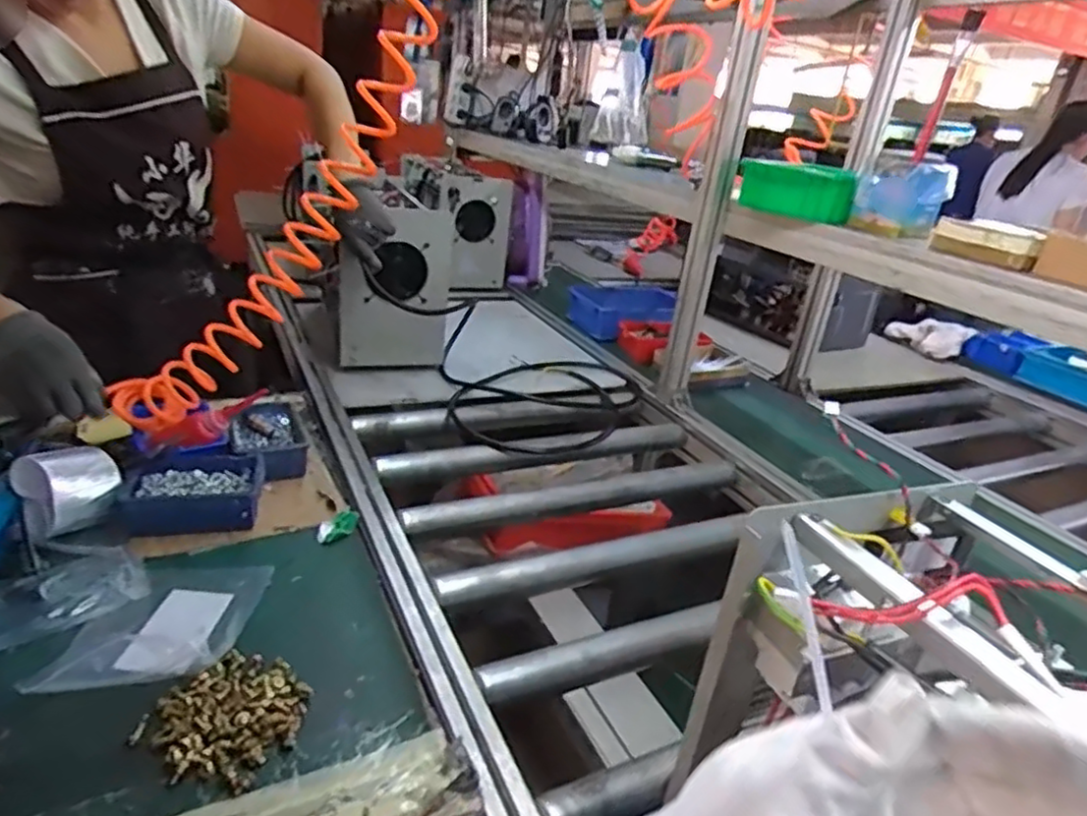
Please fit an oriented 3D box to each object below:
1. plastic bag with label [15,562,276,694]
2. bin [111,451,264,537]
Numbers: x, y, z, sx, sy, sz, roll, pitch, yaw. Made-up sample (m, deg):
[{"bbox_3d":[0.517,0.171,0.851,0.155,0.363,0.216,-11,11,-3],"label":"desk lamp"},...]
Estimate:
[{"bbox_3d":[-0.357,0.200,0.640,0.141,0.026,0.174,4,18,-4],"label":"plastic bag with label"},{"bbox_3d":[-0.405,0.099,0.789,0.141,0.049,0.095,3,25,-11],"label":"bin"}]

